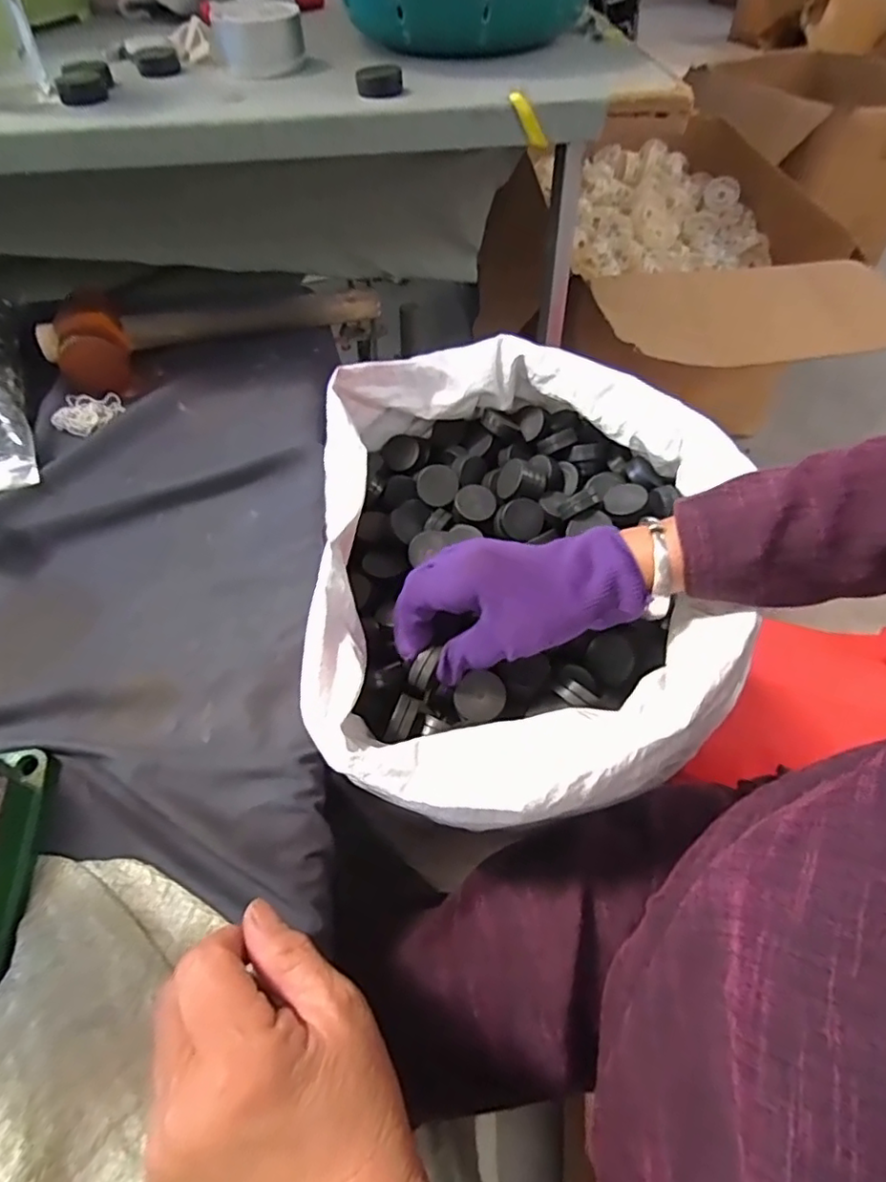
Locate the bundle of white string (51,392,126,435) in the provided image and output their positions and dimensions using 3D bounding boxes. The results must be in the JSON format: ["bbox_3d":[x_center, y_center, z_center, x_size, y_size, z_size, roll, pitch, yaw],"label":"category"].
[{"bbox_3d":[-0.301,-0.151,0.502,0.055,0.015,0.038,7,54,6],"label":"bundle of white string"}]

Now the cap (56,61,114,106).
[{"bbox_3d":[-0.263,-0.373,0.438,0.036,0.016,0.044,-14,54,-9],"label":"cap"}]

